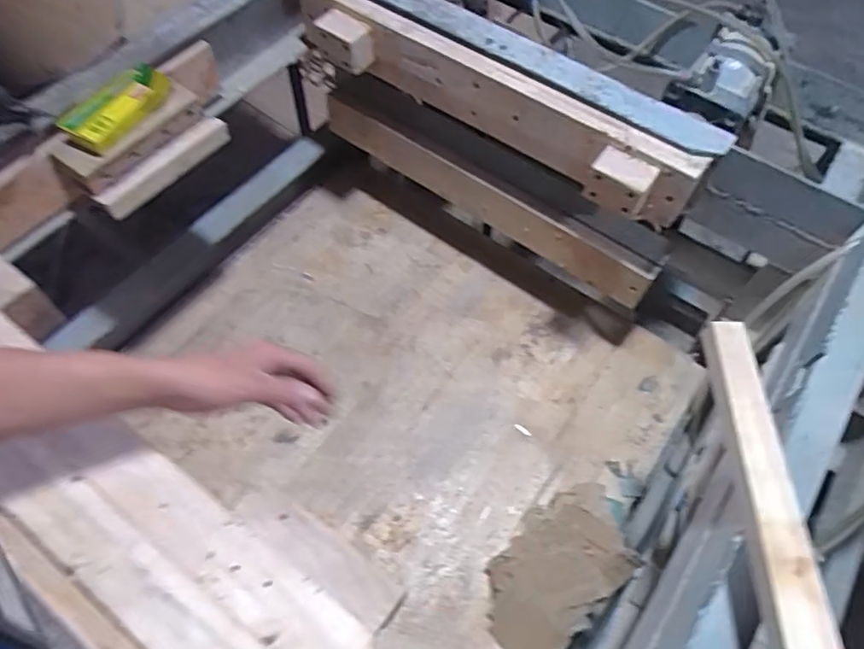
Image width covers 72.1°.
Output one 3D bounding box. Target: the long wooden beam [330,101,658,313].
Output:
[{"bbox_3d":[0.067,-0.226,1.044,0.674,0.094,0.030,34,65,17],"label":"long wooden beam"}]

